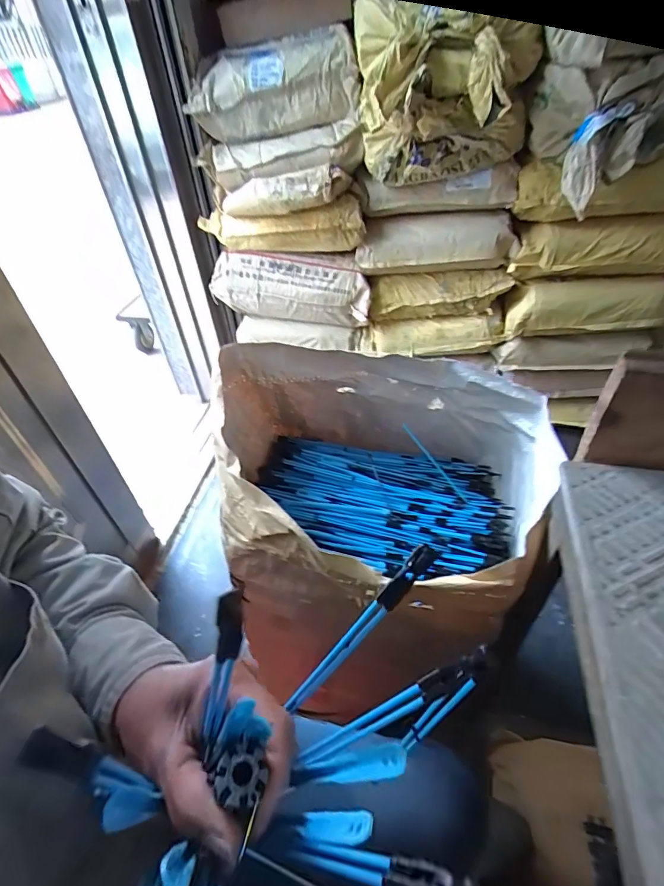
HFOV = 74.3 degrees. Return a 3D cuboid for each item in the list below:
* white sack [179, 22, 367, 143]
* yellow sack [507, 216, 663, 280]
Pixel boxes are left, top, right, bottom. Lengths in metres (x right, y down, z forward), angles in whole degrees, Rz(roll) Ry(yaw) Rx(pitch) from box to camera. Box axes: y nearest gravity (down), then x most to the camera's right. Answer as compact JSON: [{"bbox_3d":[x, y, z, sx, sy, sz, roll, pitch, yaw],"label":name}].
[{"bbox_3d":[-0.127,-0.827,1.029,0.386,0.175,0.192,17,48,20],"label":"white sack"},{"bbox_3d":[0.673,-0.482,1.084,0.424,0.129,0.113,3,44,8],"label":"yellow sack"}]

